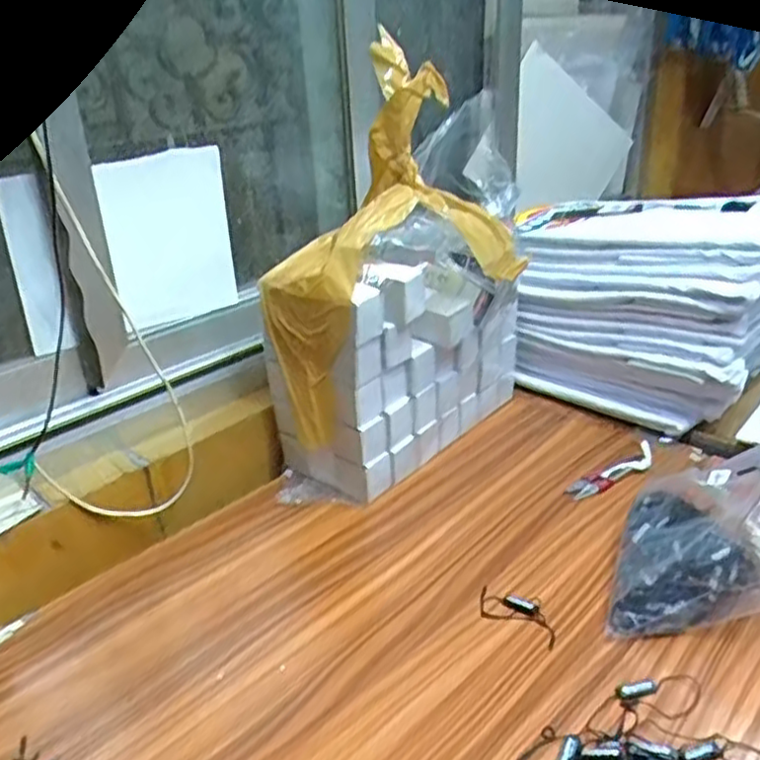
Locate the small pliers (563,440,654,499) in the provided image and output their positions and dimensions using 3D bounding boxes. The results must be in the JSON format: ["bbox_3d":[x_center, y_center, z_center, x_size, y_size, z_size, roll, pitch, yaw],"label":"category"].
[{"bbox_3d":[0.244,0.095,0.741,0.119,0.008,0.034,-24,19,-24],"label":"small pliers"}]

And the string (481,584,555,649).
[{"bbox_3d":[0.111,0.187,0.575,0.069,0.004,0.040,12,30,28],"label":"string"}]

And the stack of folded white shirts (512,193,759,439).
[{"bbox_3d":[0.328,-0.095,0.870,0.305,0.233,0.266,18,33,36],"label":"stack of folded white shirts"}]

